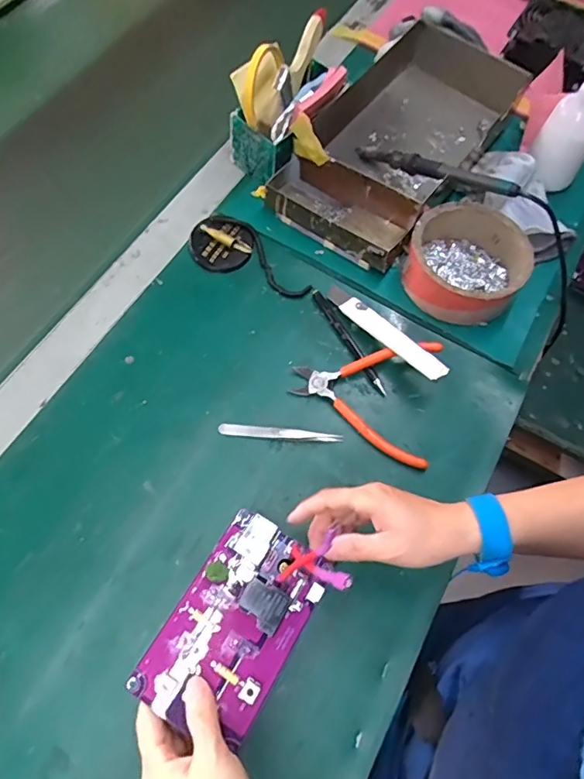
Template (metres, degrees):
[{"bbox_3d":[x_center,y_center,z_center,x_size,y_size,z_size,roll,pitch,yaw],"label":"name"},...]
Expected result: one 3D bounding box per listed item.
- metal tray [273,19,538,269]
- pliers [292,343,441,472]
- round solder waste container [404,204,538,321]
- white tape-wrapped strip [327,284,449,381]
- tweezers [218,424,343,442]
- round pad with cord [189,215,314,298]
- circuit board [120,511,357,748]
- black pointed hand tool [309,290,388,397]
[{"bbox_3d":[0.134,-0.304,0.605,0.162,0.064,0.349,33,68,12],"label":"metal tray"},{"bbox_3d":[0.068,0.005,0.487,0.135,0.026,0.121,9,65,1],"label":"pliers"},{"bbox_3d":[0.182,-0.132,0.534,0.116,0.053,0.115,1,65,-2],"label":"round solder waste container"},{"bbox_3d":[0.091,-0.060,0.509,0.021,0.011,0.154,-36,58,-17],"label":"white tape-wrapped strip"},{"bbox_3d":[-0.011,0.041,0.476,0.114,0.008,0.011,5,65,0],"label":"tweezers"},{"bbox_3d":[-0.044,-0.141,0.548,0.140,0.019,0.065,32,68,12],"label":"round pad with cord"},{"bbox_3d":[-0.035,0.161,0.350,0.088,0.021,0.137,30,67,11],"label":"circuit board"},{"bbox_3d":[0.059,-0.051,0.519,0.013,0.008,0.130,-28,69,-15],"label":"black pointed hand tool"}]

